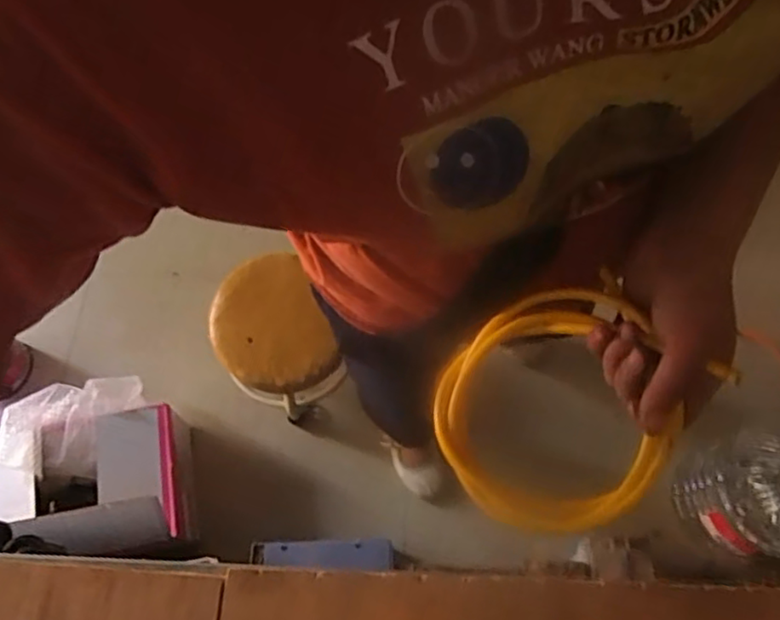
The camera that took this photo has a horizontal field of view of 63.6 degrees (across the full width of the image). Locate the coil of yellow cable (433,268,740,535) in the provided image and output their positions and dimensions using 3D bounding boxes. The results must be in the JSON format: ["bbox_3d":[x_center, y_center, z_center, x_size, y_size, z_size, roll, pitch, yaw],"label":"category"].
[{"bbox_3d":[0.109,0.060,0.412,0.148,0.022,0.167,43,93,25],"label":"coil of yellow cable"}]

